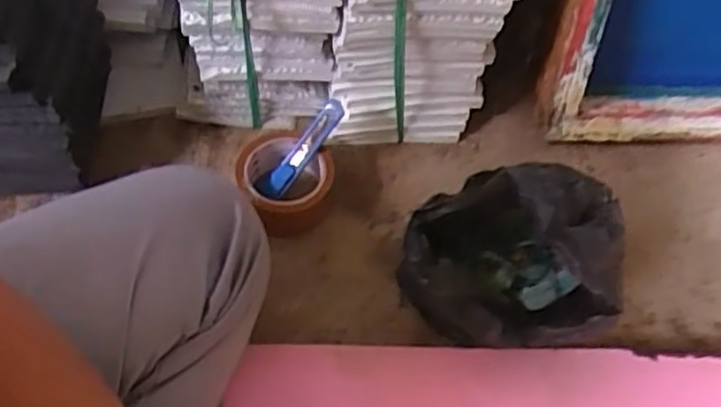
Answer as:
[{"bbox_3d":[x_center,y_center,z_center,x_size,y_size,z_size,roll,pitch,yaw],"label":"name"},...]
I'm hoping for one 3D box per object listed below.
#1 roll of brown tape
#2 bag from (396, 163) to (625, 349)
[{"bbox_3d":[-0.083,-0.023,0.717,0.106,0.058,0.093,36,63,19],"label":"roll of brown tape"},{"bbox_3d":[0.127,0.056,0.623,0.173,0.146,0.126,5,59,-2],"label":"bag"}]

